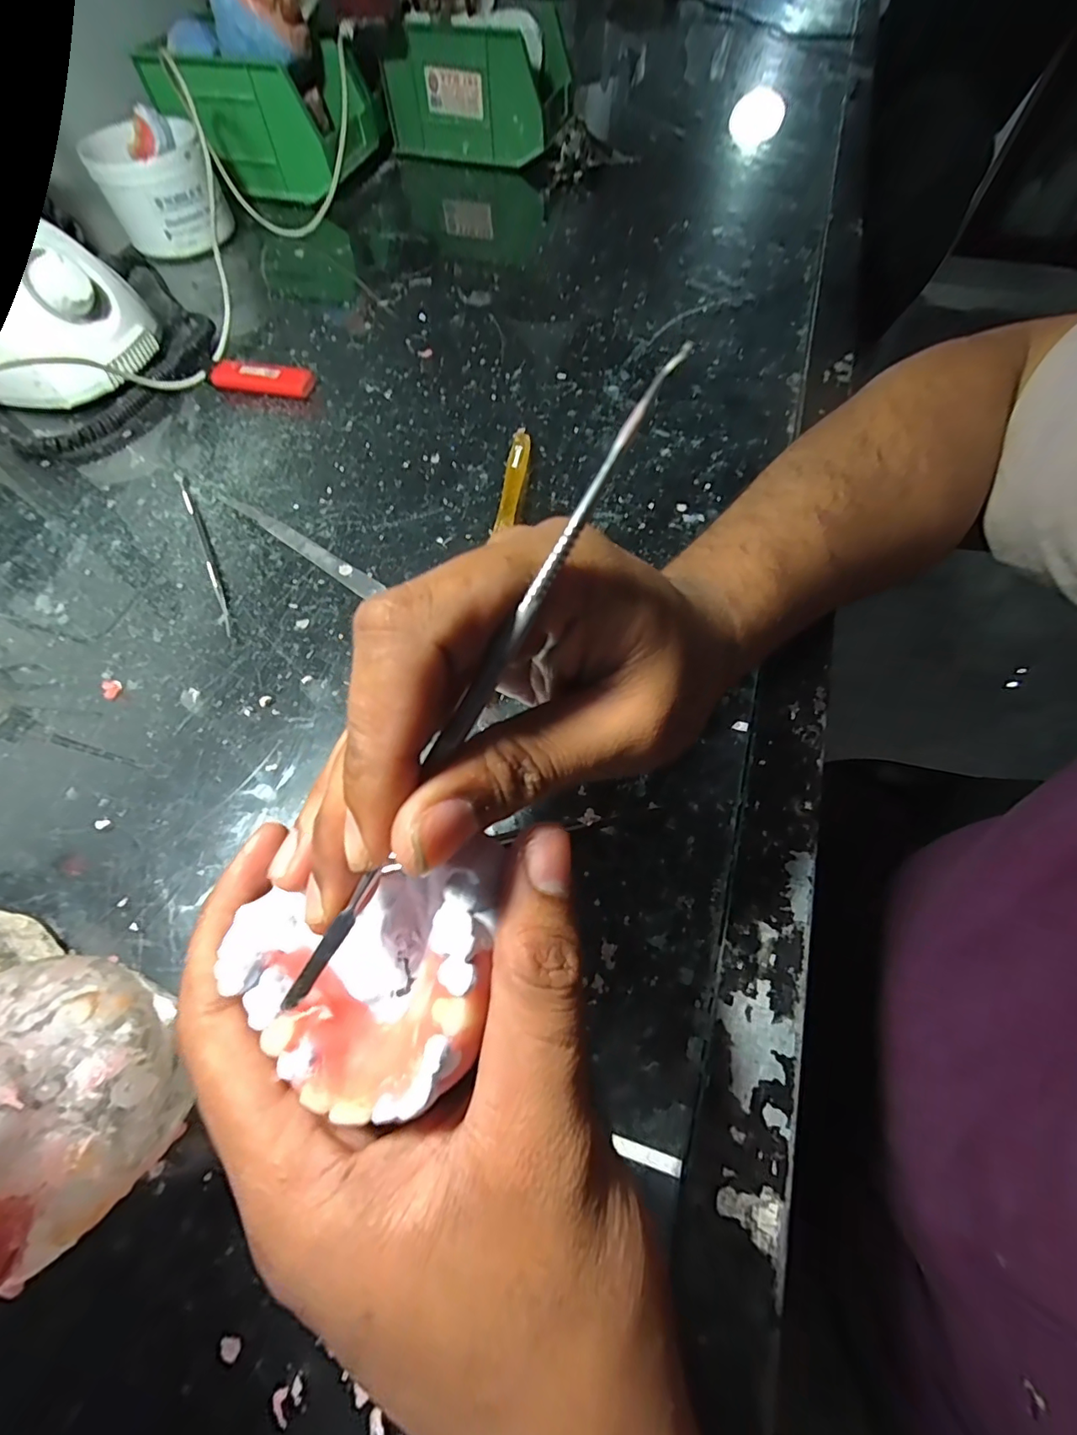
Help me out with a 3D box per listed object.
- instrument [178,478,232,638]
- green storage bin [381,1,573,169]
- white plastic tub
[{"bbox_3d":[-0.191,-0.097,0.290,0.006,0.005,0.131,-26,66,-12],"label":"instrument"},{"bbox_3d":[-0.058,-0.659,0.528,0.167,0.086,0.135,15,65,9],"label":"green storage bin"},{"bbox_3d":[-0.323,-0.455,0.440,0.093,0.064,0.094,-25,66,-11],"label":"white plastic tub"}]

